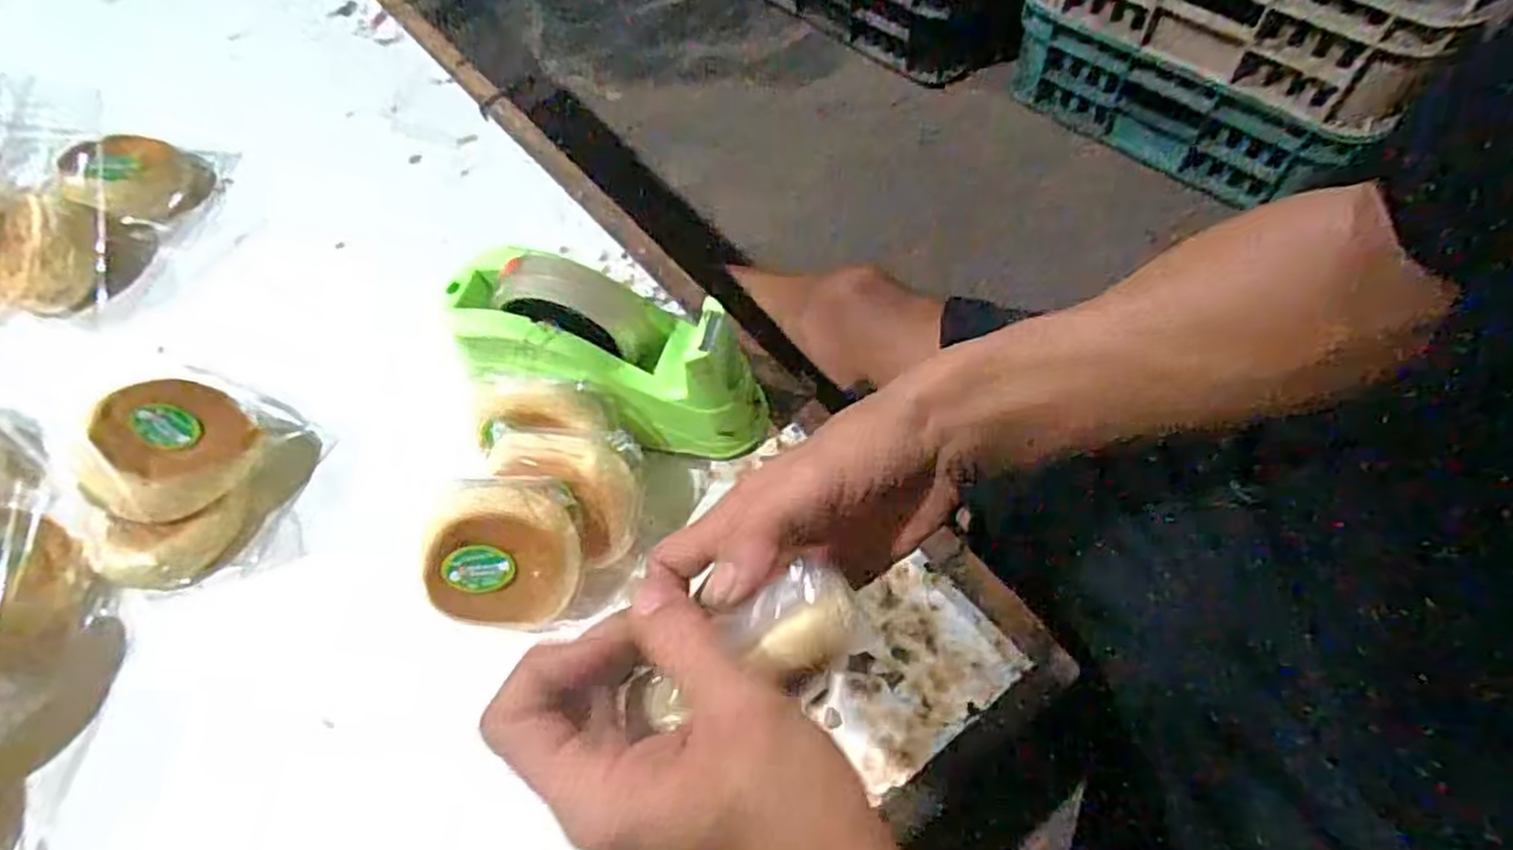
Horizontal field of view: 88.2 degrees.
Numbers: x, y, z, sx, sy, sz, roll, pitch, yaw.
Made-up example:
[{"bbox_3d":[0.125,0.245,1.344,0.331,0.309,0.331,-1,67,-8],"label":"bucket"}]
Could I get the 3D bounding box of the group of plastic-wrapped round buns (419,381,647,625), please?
[{"bbox_3d":[-0.126,0.049,0.463,0.102,0.073,0.133,6,63,7],"label":"group of plastic-wrapped round buns"}]

